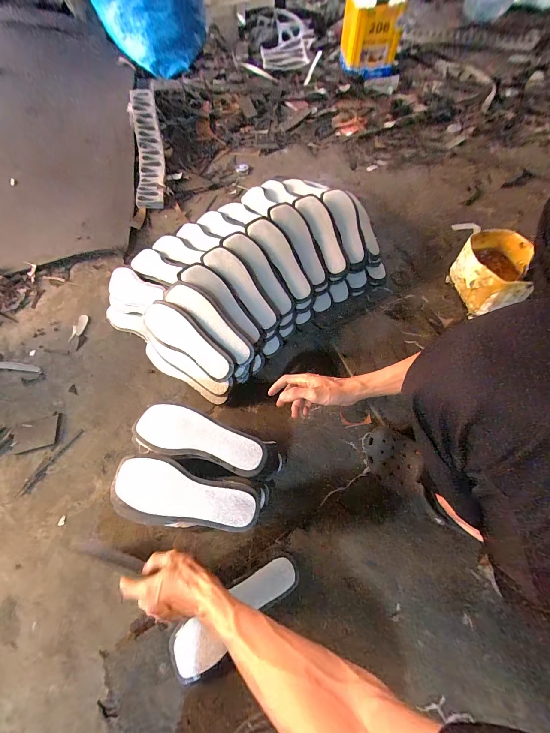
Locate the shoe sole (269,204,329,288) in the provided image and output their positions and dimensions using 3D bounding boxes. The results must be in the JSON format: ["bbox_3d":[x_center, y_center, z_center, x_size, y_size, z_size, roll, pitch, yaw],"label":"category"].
[{"bbox_3d":[0.071,-0.322,0.757,0.081,0.027,0.239,-28,88,-11],"label":"shoe sole"}]

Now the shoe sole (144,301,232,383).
[{"bbox_3d":[-0.189,-0.058,0.642,0.234,0.014,0.086,33,103,8],"label":"shoe sole"}]

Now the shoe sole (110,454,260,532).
[{"bbox_3d":[-0.144,0.204,0.456,0.234,0.018,0.093,10,64,8],"label":"shoe sole"}]

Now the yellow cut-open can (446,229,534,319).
[{"bbox_3d":[0.558,-0.241,0.759,0.161,0.141,0.213,22,66,14],"label":"yellow cut-open can"}]

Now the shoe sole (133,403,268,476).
[{"bbox_3d":[-0.131,0.124,0.501,0.238,0.012,0.081,15,64,11],"label":"shoe sole"}]

